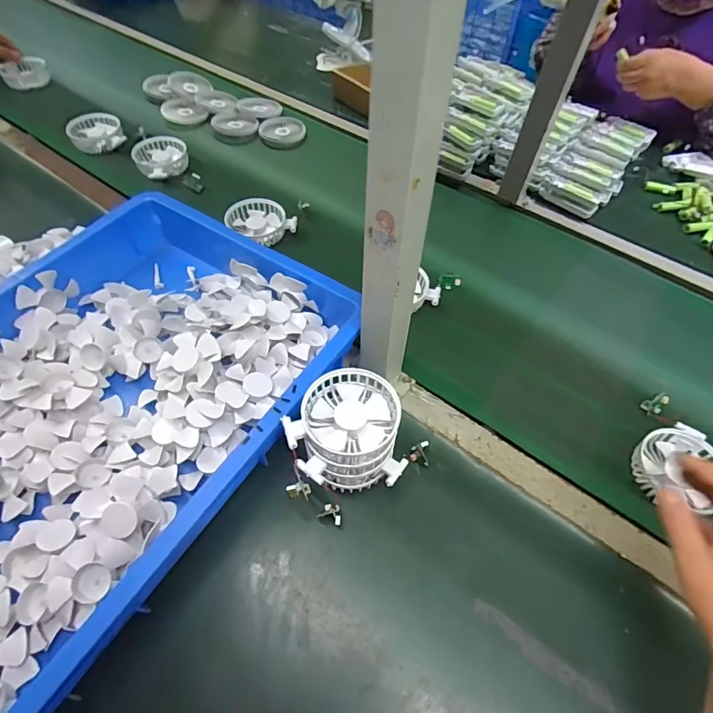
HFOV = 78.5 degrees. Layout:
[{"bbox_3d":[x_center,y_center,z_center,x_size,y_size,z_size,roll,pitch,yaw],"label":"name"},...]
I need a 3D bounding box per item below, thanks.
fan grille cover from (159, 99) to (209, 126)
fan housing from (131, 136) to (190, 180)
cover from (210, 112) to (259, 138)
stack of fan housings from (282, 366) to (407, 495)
[{"bbox_3d":[-0.351,-0.497,0.886,0.082,0.010,0.097,-22,59,-17],"label":"fan grille cover"},{"bbox_3d":[-0.346,-0.353,0.776,0.089,0.032,0.096,-22,59,-17],"label":"fan housing"},{"bbox_3d":[-0.240,-0.462,0.865,0.086,0.010,0.085,-13,57,-12],"label":"cover"},{"bbox_3d":[-0.012,0.080,0.443,0.106,0.099,0.097,-4,55,-5],"label":"stack of fan housings"}]

